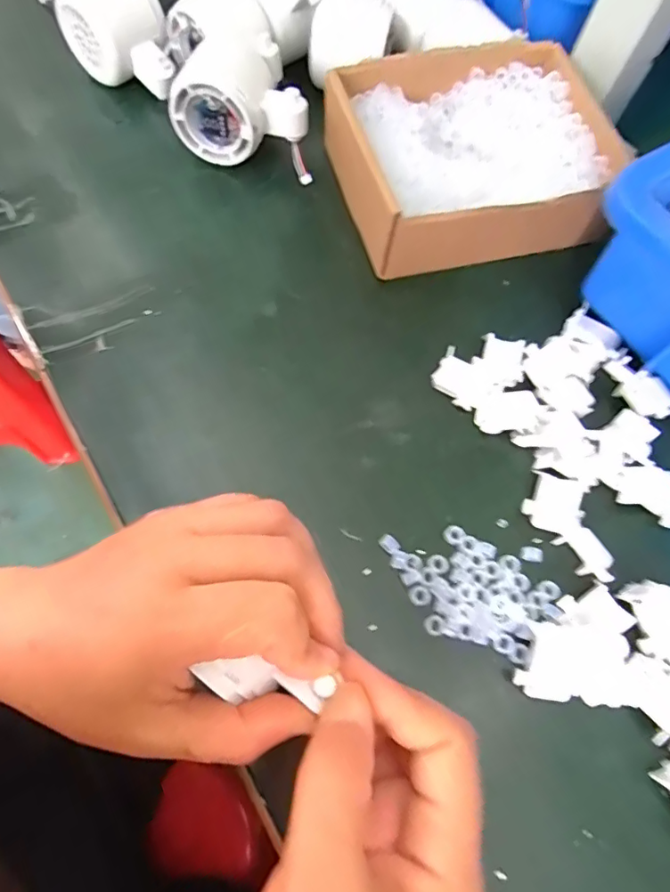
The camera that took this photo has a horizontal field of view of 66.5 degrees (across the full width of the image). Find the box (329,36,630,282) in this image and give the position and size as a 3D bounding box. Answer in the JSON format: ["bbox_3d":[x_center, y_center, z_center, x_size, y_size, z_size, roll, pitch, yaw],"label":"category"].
[{"bbox_3d":[0.090,-0.194,0.338,0.186,0.045,0.135,-13,70,-8],"label":"box"}]

